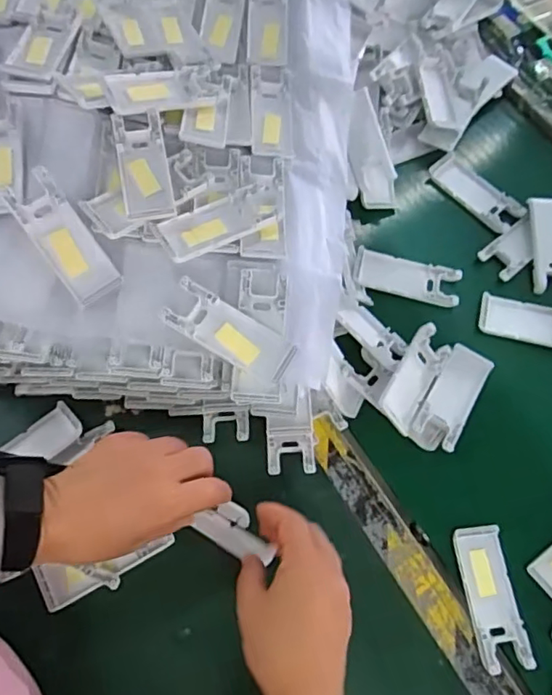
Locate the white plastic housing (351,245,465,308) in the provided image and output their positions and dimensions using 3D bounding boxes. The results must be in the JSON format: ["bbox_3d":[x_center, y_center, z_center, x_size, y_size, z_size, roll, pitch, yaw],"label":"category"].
[{"bbox_3d":[0.129,-0.069,0.562,0.103,0.011,0.041,11,69,2],"label":"white plastic housing"}]

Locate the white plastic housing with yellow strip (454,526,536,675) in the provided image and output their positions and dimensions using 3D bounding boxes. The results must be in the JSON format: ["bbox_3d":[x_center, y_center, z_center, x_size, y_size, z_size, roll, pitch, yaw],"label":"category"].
[{"bbox_3d":[0.172,0.198,0.454,0.040,0.012,0.103,-6,69,-5],"label":"white plastic housing with yellow strip"}]

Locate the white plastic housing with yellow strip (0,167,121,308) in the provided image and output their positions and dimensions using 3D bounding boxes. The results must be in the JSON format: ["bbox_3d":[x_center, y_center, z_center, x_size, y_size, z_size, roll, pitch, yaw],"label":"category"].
[{"bbox_3d":[-0.162,-0.083,0.435,0.038,0.007,0.105,-35,94,-14],"label":"white plastic housing with yellow strip"}]

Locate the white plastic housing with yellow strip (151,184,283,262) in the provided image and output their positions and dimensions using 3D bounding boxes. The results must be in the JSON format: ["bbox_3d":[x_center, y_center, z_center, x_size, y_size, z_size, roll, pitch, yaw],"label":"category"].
[{"bbox_3d":[-0.043,-0.102,0.459,0.106,0.014,0.041,-27,68,-21],"label":"white plastic housing with yellow strip"}]

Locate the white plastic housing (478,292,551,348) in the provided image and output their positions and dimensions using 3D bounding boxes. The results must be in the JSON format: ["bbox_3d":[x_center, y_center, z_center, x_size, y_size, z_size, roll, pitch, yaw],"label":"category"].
[{"bbox_3d":[0.249,-0.023,0.547,0.104,0.010,0.040,14,69,3],"label":"white plastic housing"}]

